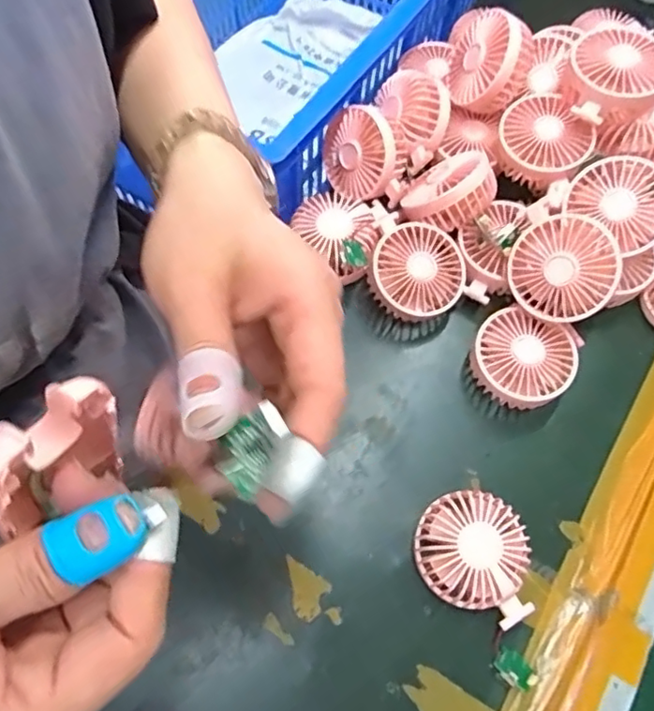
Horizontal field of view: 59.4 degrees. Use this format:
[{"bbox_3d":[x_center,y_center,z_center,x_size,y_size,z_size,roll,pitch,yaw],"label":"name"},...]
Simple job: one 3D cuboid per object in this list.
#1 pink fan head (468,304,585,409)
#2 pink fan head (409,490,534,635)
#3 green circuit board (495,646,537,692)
[{"bbox_3d":[0.181,0.002,0.526,0.098,0.049,0.089,-37,73,-15],"label":"pink fan head"},{"bbox_3d":[0.119,0.158,0.461,0.095,0.046,0.082,24,69,8],"label":"pink fan head"},{"bbox_3d":[0.145,0.243,0.444,0.022,0.011,0.031,-38,73,-15],"label":"green circuit board"}]

